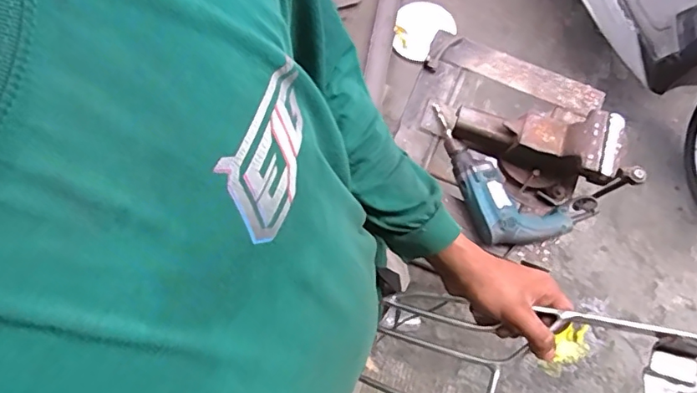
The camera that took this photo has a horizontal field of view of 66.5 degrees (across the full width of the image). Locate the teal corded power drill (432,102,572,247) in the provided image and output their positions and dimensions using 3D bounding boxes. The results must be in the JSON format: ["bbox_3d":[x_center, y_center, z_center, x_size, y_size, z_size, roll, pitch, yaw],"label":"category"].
[{"bbox_3d":[0.312,-0.066,1.088,0.201,0.061,0.338,-16,74,-6],"label":"teal corded power drill"}]

